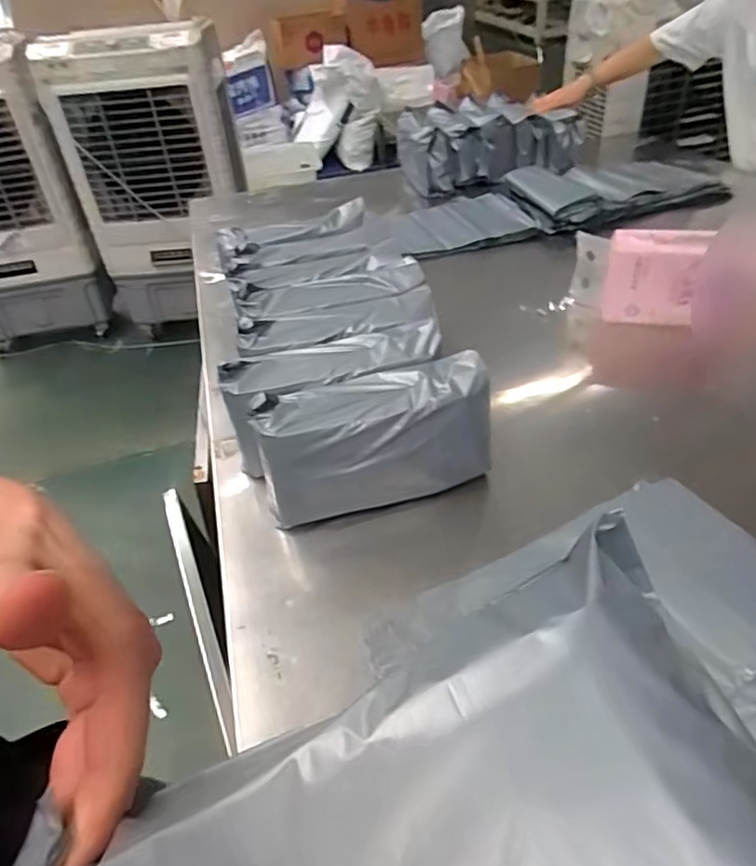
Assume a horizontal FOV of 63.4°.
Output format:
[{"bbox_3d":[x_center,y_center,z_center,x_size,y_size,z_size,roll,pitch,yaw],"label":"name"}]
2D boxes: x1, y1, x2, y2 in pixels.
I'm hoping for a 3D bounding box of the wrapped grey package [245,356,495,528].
[{"bbox_3d":[-0.006,0.002,0.730,0.268,0.140,0.099,-14,41,-10],"label":"wrapped grey package"}]

